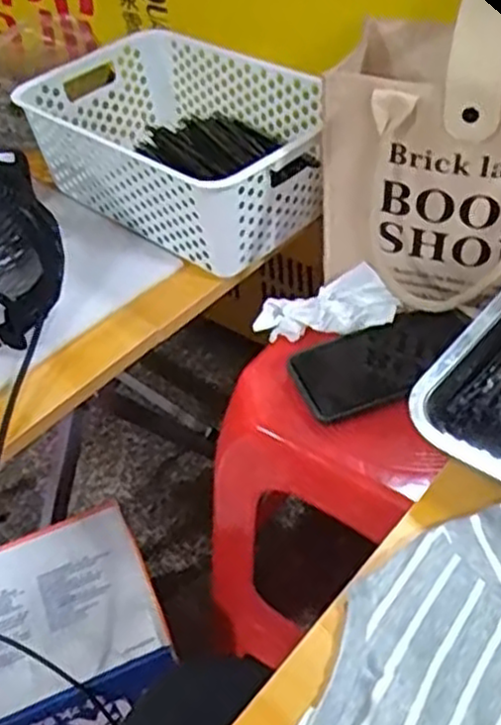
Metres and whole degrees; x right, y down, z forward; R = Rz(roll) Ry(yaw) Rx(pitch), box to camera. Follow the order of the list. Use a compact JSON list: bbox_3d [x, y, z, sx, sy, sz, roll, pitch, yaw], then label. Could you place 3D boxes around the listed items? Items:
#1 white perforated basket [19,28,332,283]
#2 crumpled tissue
[{"bbox_3d":[-0.067,-0.227,0.769,0.323,0.106,0.203,31,57,31],"label":"white perforated basket"},{"bbox_3d":[0.066,-0.050,0.679,0.125,0.033,0.060,-6,46,1],"label":"crumpled tissue"}]

